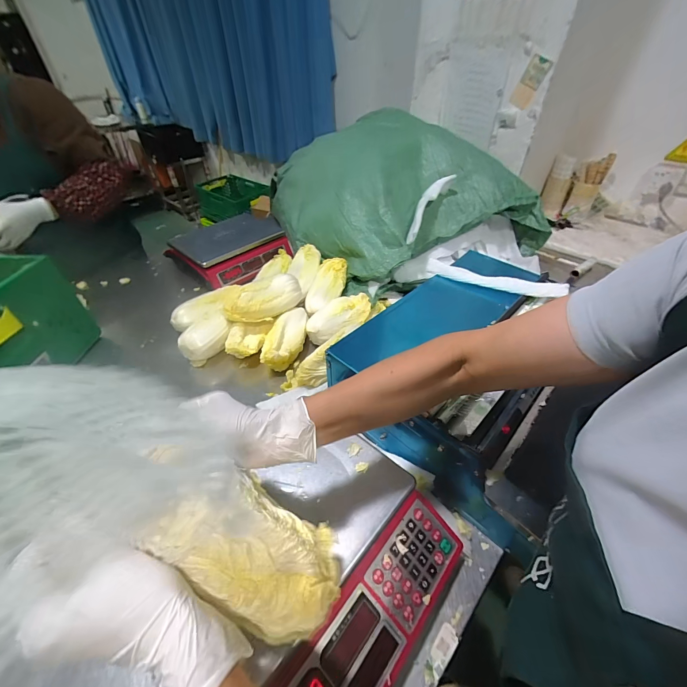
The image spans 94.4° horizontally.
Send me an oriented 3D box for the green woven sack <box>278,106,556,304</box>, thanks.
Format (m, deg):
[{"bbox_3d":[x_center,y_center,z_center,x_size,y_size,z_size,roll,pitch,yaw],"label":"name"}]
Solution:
[{"bbox_3d":[0.166,-0.476,1.013,0.665,0.323,0.605,-15,44,-15],"label":"green woven sack"}]

